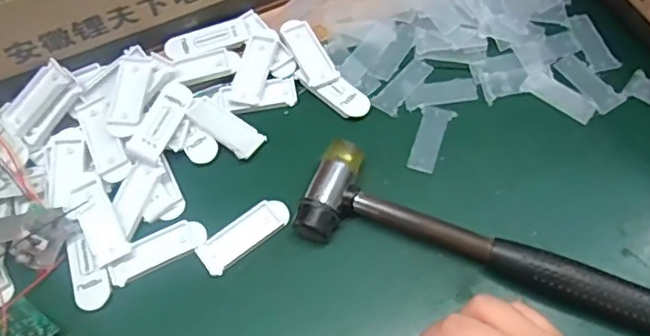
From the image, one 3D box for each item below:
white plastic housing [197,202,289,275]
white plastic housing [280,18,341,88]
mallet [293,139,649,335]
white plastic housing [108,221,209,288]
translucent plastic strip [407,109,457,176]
[{"bbox_3d":[-0.047,0.039,0.342,0.057,0.004,0.022,-37,65,-16],"label":"white plastic housing"},{"bbox_3d":[-0.011,-0.079,0.392,0.020,0.009,0.053,-24,62,-9],"label":"white plastic housing"},{"bbox_3d":[0.103,0.042,0.322,0.230,0.026,0.057,15,63,12],"label":"mallet"},{"bbox_3d":[-0.098,0.048,0.340,0.057,0.005,0.022,-27,63,-11],"label":"white plastic housing"},{"bbox_3d":[0.068,-0.018,0.370,0.019,0.004,0.047,16,63,12],"label":"translucent plastic strip"}]

